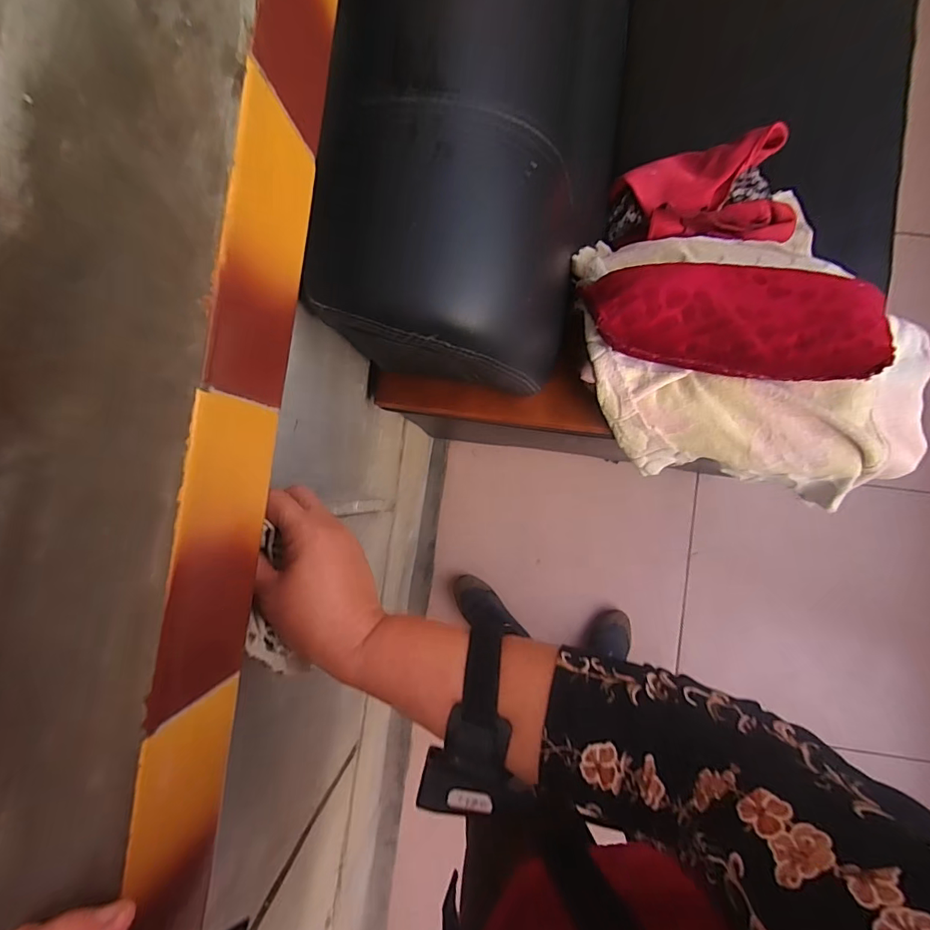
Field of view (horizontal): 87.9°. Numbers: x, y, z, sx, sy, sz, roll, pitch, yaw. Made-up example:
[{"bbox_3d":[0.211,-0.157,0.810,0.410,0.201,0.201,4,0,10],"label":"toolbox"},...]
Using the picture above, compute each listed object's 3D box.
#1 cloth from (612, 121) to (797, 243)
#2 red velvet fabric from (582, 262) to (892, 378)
[{"bbox_3d":[0.363,-0.405,0.723,0.256,0.053,0.147,-7,87,3],"label":"cloth"},{"bbox_3d":[0.296,-0.162,0.521,0.316,0.075,0.130,0,87,4],"label":"red velvet fabric"}]

